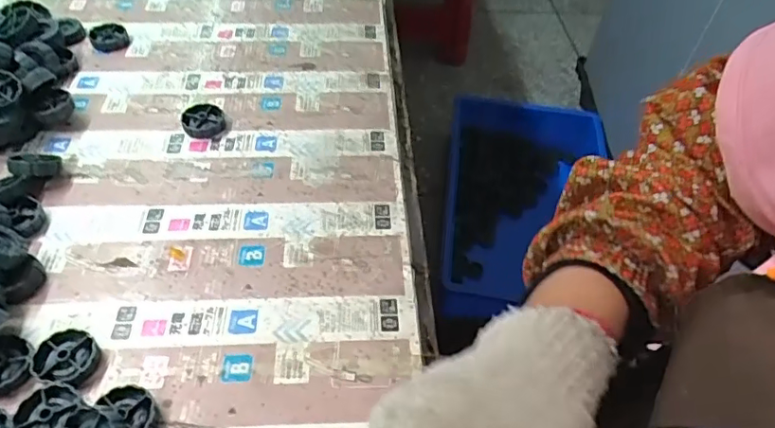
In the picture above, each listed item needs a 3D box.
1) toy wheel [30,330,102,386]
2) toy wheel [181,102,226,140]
[{"bbox_3d":[-0.214,0.096,0.368,0.036,0.014,0.039,2,51,-2],"label":"toy wheel"},{"bbox_3d":[-0.174,-0.087,0.517,0.040,0.014,0.040,2,51,-2],"label":"toy wheel"}]

